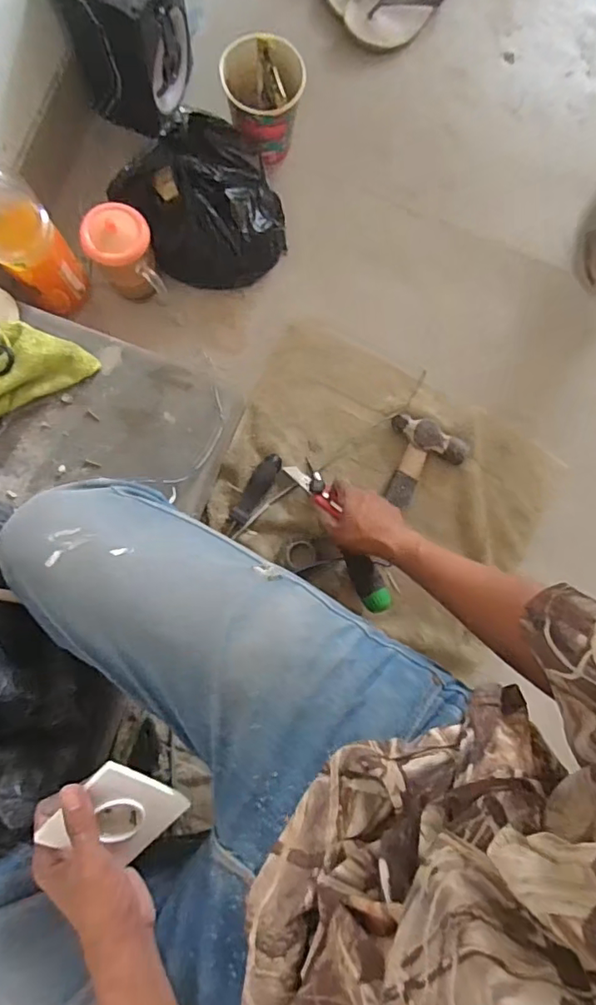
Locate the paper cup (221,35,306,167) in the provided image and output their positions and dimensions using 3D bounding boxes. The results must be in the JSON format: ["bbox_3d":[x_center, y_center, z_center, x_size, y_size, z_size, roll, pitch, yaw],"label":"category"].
[{"bbox_3d":[-0.046,-0.532,0.722,0.100,0.106,0.099,0,85,-3],"label":"paper cup"}]

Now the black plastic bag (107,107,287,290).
[{"bbox_3d":[-0.126,-0.381,0.695,0.216,0.128,0.156,-7,86,-4],"label":"black plastic bag"}]

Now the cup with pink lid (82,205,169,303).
[{"bbox_3d":[-0.217,-0.305,0.679,0.078,0.111,0.082,0,85,-3],"label":"cup with pink lid"}]

